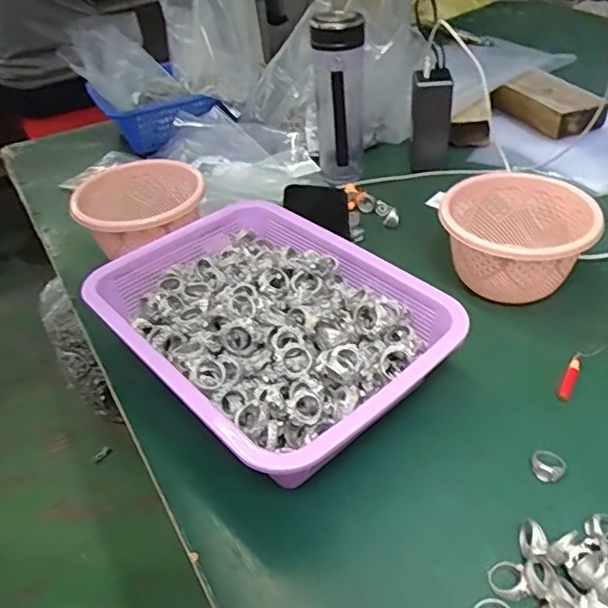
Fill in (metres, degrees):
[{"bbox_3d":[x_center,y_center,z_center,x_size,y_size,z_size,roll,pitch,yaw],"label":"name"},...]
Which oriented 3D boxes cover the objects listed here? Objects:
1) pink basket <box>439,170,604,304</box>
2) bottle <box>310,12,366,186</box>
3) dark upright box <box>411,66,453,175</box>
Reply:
[{"bbox_3d":[0.215,-0.064,0.583,0.143,0.081,0.137,2,41,11],"label":"pink basket"},{"bbox_3d":[0.048,-0.258,0.737,0.068,0.210,0.055,-5,40,3],"label":"bottle"},{"bbox_3d":[0.174,-0.245,0.770,0.050,0.133,0.033,0,41,9],"label":"dark upright box"}]

